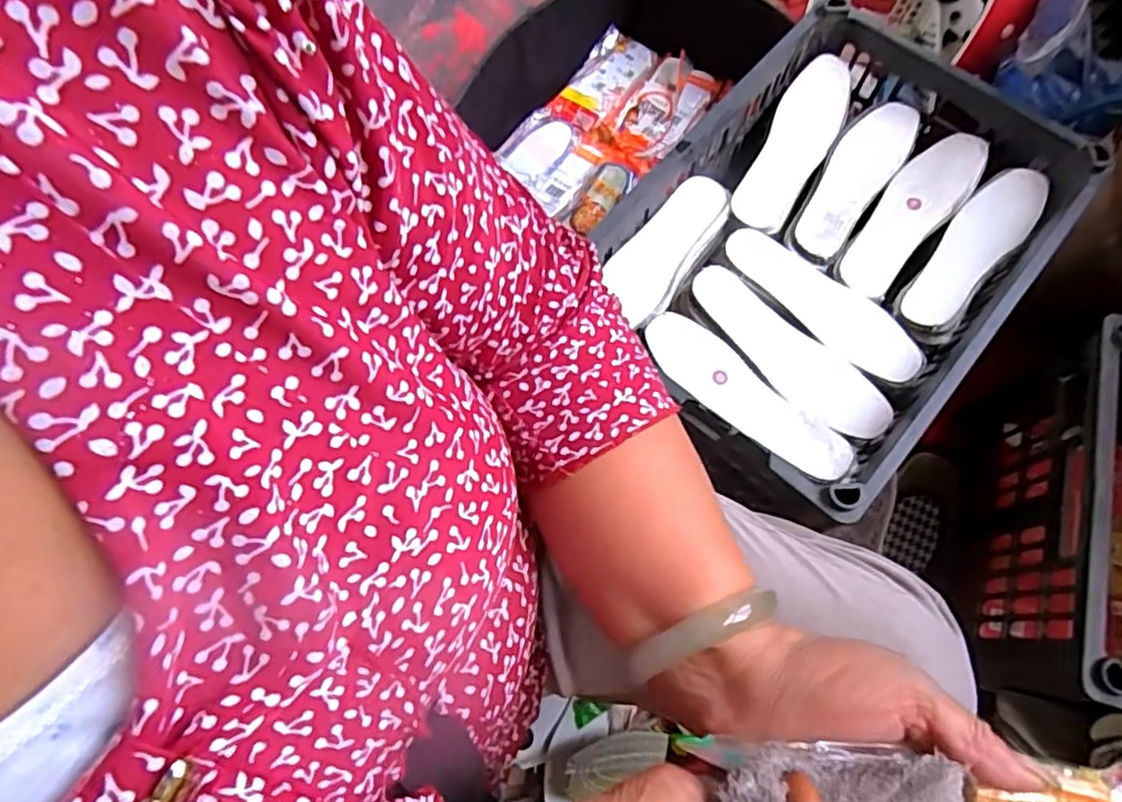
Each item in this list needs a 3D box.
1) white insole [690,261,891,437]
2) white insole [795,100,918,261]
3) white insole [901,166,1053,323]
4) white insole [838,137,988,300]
[{"bbox_3d":[0.216,-0.047,0.632,0.221,0.020,0.075,44,77,12],"label":"white insole"},{"bbox_3d":[0.316,-0.244,0.703,0.066,0.008,0.212,36,76,10],"label":"white insole"},{"bbox_3d":[0.422,-0.159,0.667,0.215,0.027,0.064,-42,78,-12],"label":"white insole"},{"bbox_3d":[0.370,-0.199,0.686,0.067,0.022,0.218,38,76,10],"label":"white insole"}]

